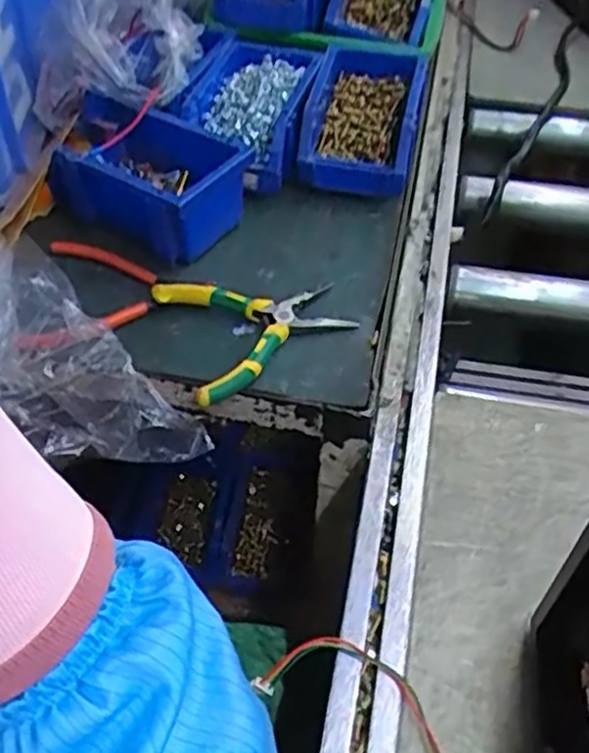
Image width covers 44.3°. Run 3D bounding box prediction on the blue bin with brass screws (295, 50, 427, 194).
[{"bbox_3d":[0.070,-0.256,0.714,0.101,0.075,0.166,9,50,8],"label":"blue bin with brass screws"}]

